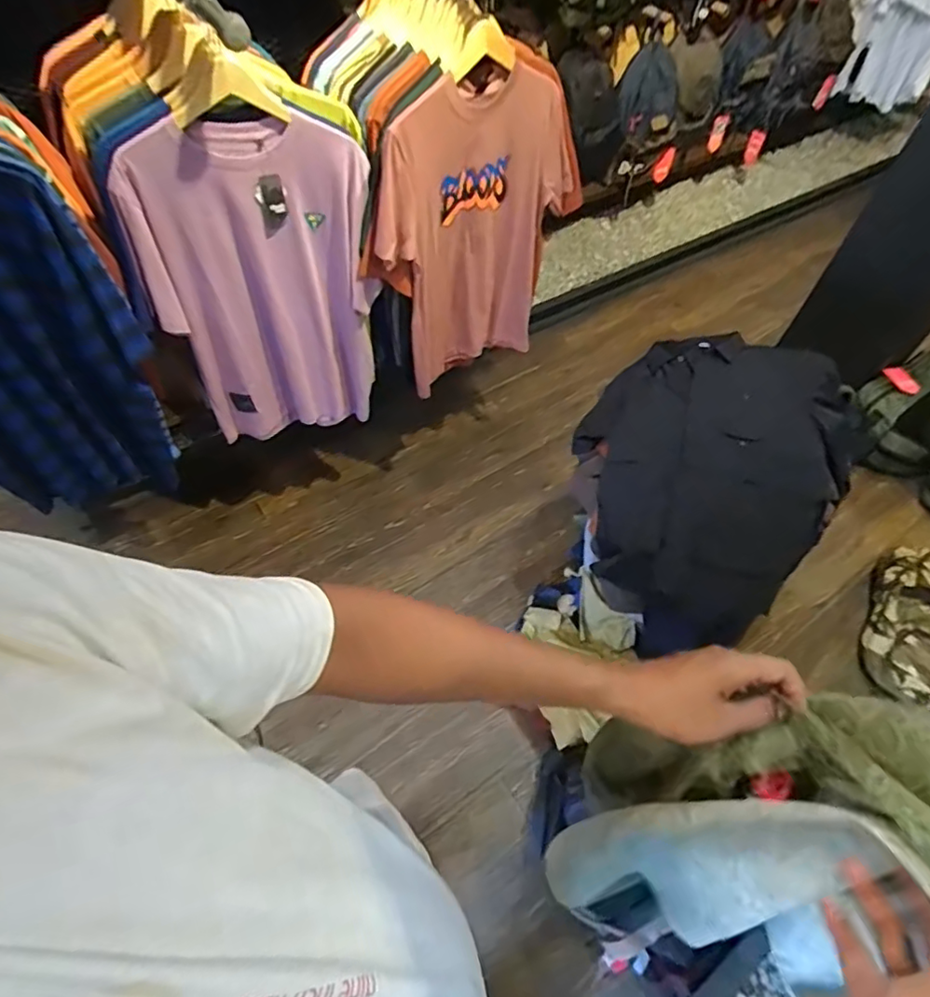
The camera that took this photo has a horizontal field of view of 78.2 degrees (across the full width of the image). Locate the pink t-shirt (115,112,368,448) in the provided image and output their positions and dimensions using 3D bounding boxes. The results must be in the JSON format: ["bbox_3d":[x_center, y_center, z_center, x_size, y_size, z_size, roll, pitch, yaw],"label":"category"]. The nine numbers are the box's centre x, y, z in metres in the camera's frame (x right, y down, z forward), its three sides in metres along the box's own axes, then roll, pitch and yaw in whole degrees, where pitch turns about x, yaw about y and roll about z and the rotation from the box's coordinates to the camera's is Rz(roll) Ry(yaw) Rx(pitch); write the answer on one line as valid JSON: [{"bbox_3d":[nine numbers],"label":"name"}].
[{"bbox_3d":[-0.435,-0.447,1.296,0.450,0.717,0.114,-10,56,-10],"label":"pink t-shirt"}]

